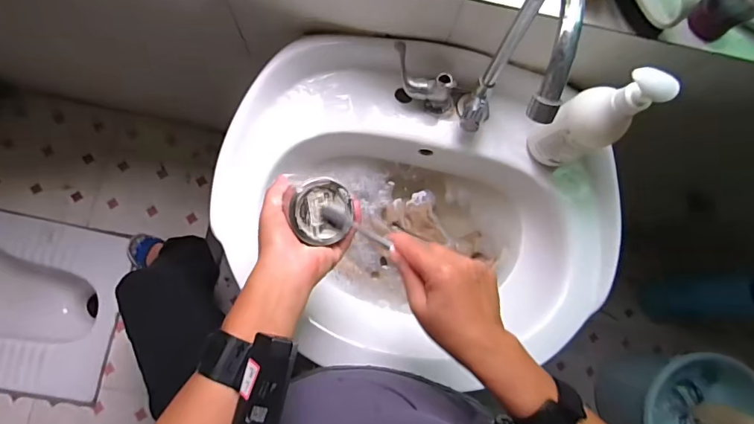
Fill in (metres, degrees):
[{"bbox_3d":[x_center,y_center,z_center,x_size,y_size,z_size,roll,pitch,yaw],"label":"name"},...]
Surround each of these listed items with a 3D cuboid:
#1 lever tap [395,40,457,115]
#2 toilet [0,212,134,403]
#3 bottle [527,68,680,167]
[{"bbox_3d":[0.064,-0.178,0.604,0.099,0.069,0.043,22,80,0],"label":"lever tap"},{"bbox_3d":[-0.908,0.231,1.161,0.505,0.183,0.406,12,80,-2],"label":"toilet"},{"bbox_3d":[0.248,-0.105,0.523,0.050,0.213,0.068,-31,84,-8],"label":"bottle"}]

